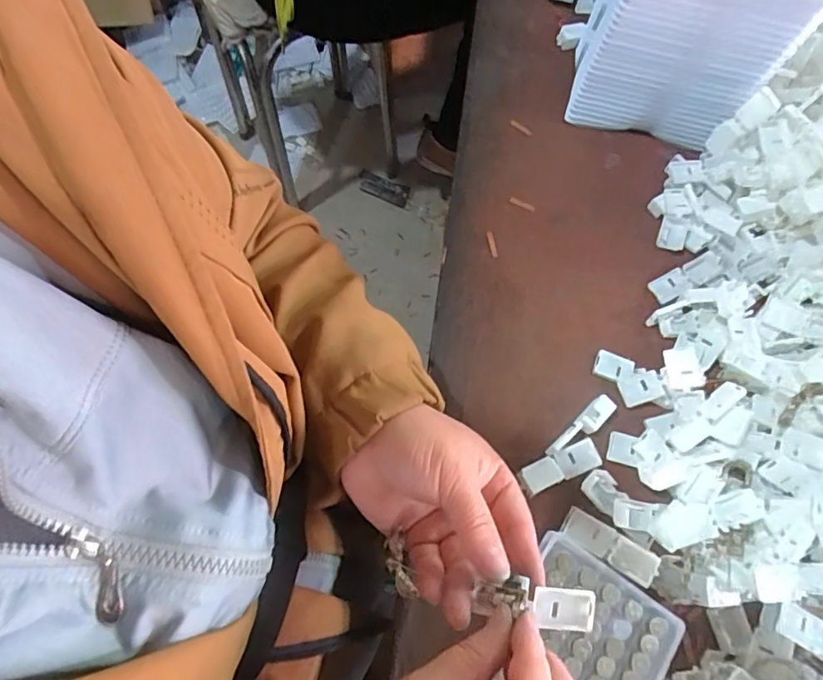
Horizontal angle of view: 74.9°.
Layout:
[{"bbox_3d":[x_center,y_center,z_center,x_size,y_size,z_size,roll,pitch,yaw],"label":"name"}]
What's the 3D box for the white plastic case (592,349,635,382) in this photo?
[{"bbox_3d":[0.146,0.020,0.388,0.026,0.004,0.021,24,71,7],"label":"white plastic case"}]

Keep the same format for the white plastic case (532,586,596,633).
[{"bbox_3d":[0.071,0.125,0.249,0.028,0.011,0.018,5,70,0],"label":"white plastic case"}]

